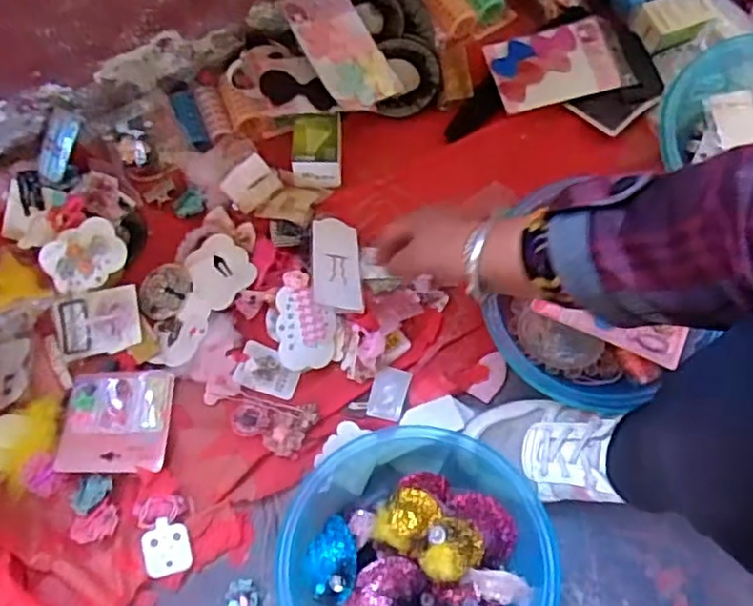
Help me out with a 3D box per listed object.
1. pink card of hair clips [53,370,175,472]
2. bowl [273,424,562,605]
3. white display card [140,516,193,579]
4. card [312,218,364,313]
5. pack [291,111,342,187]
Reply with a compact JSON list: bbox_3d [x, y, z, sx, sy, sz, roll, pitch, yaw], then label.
[{"bbox_3d":[-0.251,0.114,0.633,0.098,0.016,0.095,1,70,0],"label":"pink card of hair clips"},{"bbox_3d":[0.036,0.223,0.557,0.237,0.093,0.216,0,70,-1],"label":"bowl"},{"bbox_3d":[-0.191,0.222,0.595,0.042,0.005,0.049,-10,77,-19],"label":"white display card"},{"bbox_3d":[-0.040,-0.041,0.659,0.050,0.007,0.123,9,47,-16],"label":"card"},{"bbox_3d":[-0.065,-0.170,0.722,0.054,0.041,0.073,0,70,-1],"label":"pack"}]

